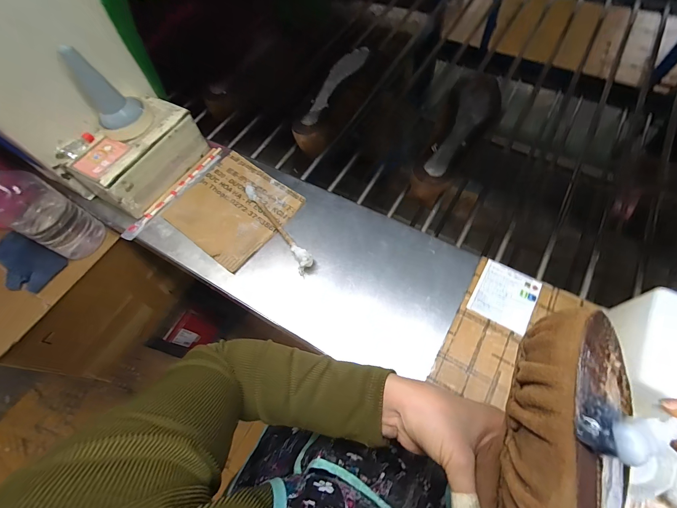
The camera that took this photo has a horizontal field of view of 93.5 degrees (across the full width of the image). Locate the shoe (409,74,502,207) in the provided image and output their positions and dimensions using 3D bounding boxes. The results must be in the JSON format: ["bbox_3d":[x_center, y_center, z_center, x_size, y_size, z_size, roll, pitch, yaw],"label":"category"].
[{"bbox_3d":[0.221,-0.212,0.589,0.095,0.072,0.292,24,67,17],"label":"shoe"}]

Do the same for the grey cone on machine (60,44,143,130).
[{"bbox_3d":[-0.362,-0.257,0.484,0.064,0.112,0.056,-37,65,-13],"label":"grey cone on machine"}]

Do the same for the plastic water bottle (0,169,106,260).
[{"bbox_3d":[-0.526,-0.077,0.557,0.097,0.229,0.093,27,68,19],"label":"plastic water bottle"}]

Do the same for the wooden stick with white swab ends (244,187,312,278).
[{"bbox_3d":[-0.098,-0.047,0.512,0.024,0.021,0.193,-32,63,-13],"label":"wooden stick with white swab ends"}]

